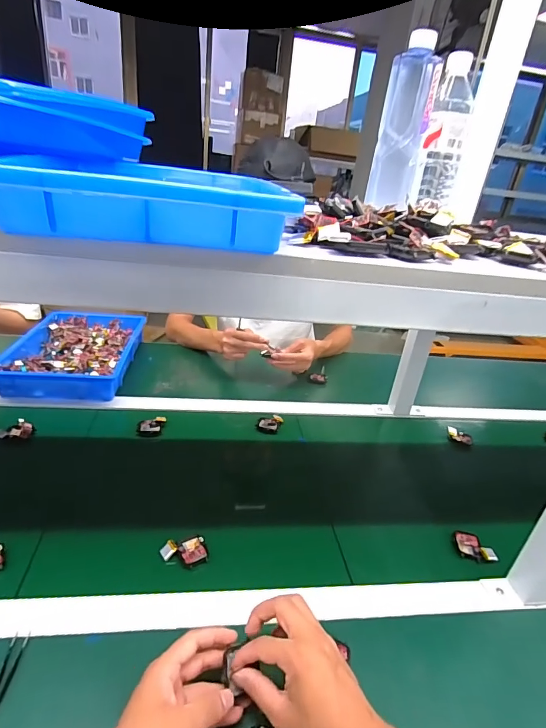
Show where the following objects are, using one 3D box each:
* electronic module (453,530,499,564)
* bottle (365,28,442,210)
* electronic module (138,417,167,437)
[{"bbox_3d":[0.304,0.275,0.601,0.059,0.009,0.044,17,29,18],"label":"electronic module"},{"bbox_3d":[0.184,-0.326,0.562,0.066,0.190,0.075,14,28,14],"label":"bottle"},{"bbox_3d":[-0.232,0.120,0.765,0.049,0.015,0.043,1,28,-13],"label":"electronic module"}]

